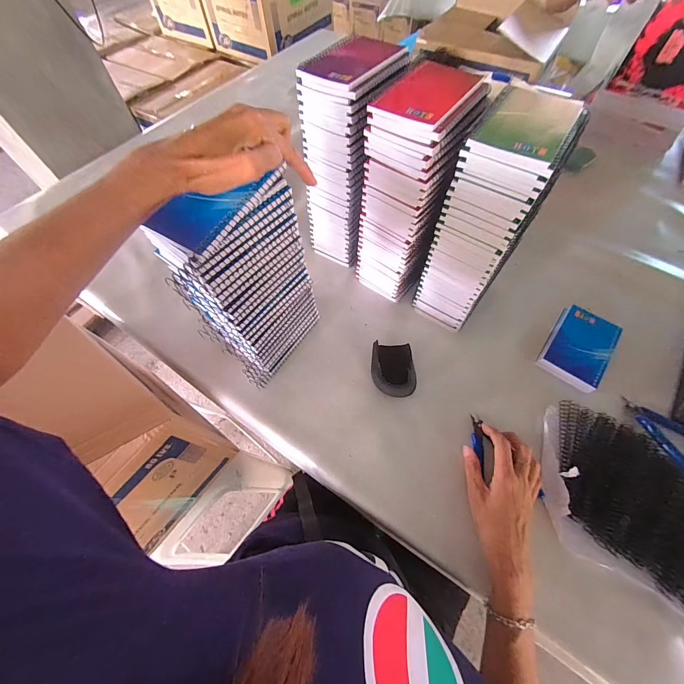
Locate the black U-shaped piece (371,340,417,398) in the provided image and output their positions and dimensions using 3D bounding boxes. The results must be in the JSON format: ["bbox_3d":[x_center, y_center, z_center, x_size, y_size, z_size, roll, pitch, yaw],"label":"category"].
[{"bbox_3d":[0.079,0.046,0.483,0.064,0.028,0.081,-1,62,0],"label":"black U-shaped piece"}]

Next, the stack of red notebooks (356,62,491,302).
[{"bbox_3d":[0.096,-0.200,0.459,0.116,0.296,0.123,24,64,12],"label":"stack of red notebooks"}]

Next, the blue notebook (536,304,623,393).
[{"bbox_3d":[0.379,0.006,0.496,0.085,0.023,0.141,35,67,17],"label":"blue notebook"}]

